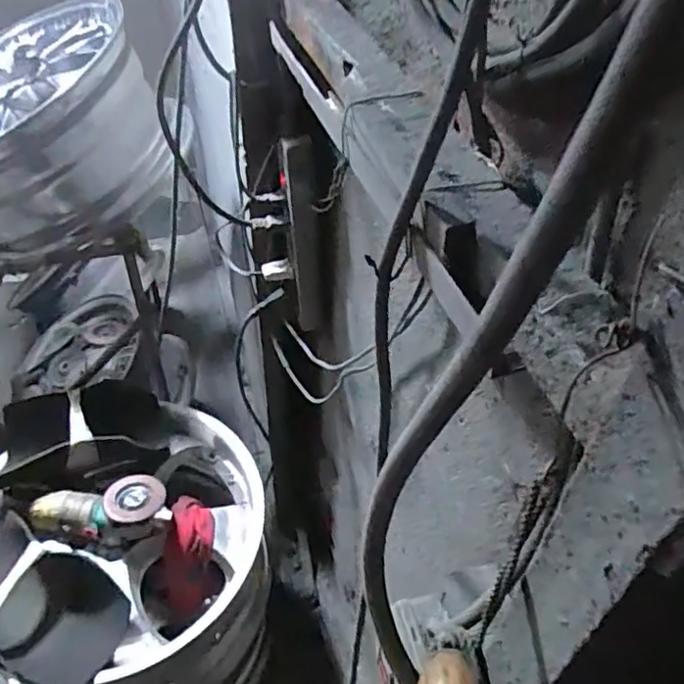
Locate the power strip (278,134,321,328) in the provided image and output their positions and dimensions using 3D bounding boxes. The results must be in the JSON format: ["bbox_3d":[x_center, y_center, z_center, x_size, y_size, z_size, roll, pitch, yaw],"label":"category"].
[{"bbox_3d":[-0.055,-0.137,0.859,0.048,0.310,0.023,32,53,27],"label":"power strip"}]

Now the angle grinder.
[{"bbox_3d":[-0.385,0.259,0.995,0.201,0.064,0.073,-2,45,-3],"label":"angle grinder"}]

